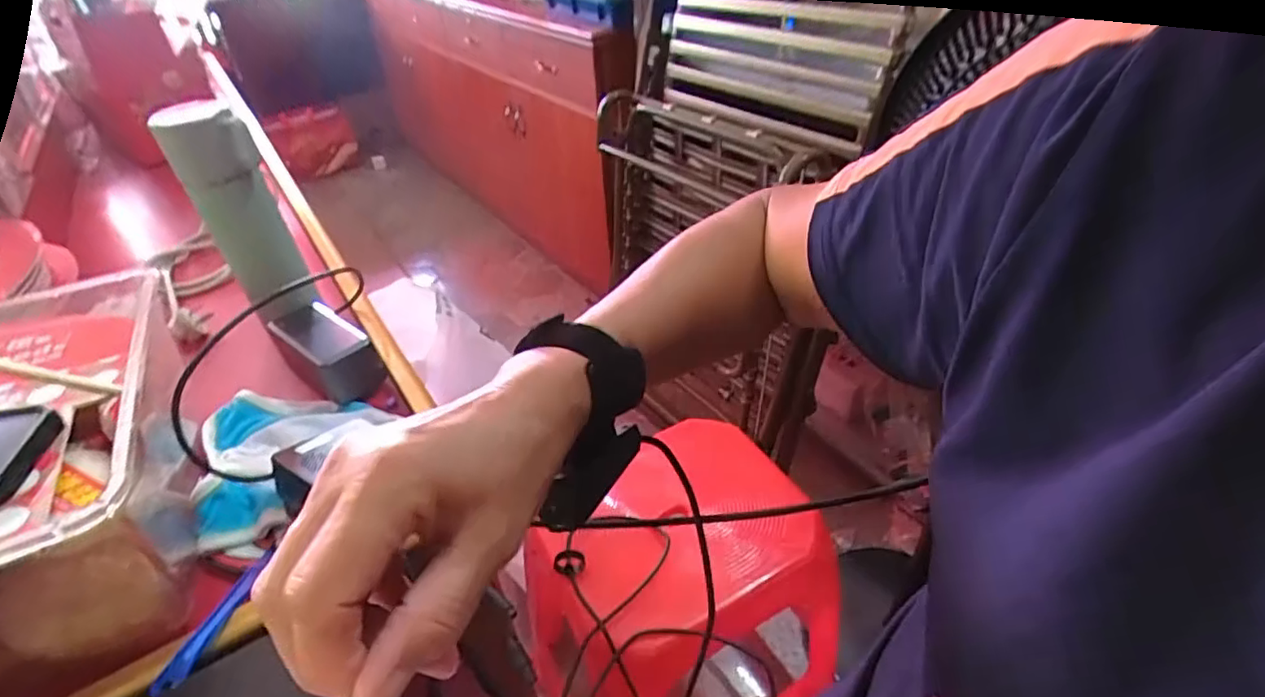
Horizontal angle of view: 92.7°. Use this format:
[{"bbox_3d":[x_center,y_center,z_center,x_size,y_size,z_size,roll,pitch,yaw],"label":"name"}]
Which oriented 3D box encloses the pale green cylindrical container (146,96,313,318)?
[{"bbox_3d":[-0.390,-0.126,0.607,0.069,0.219,0.065,-26,43,-26],"label":"pale green cylindrical container"}]

